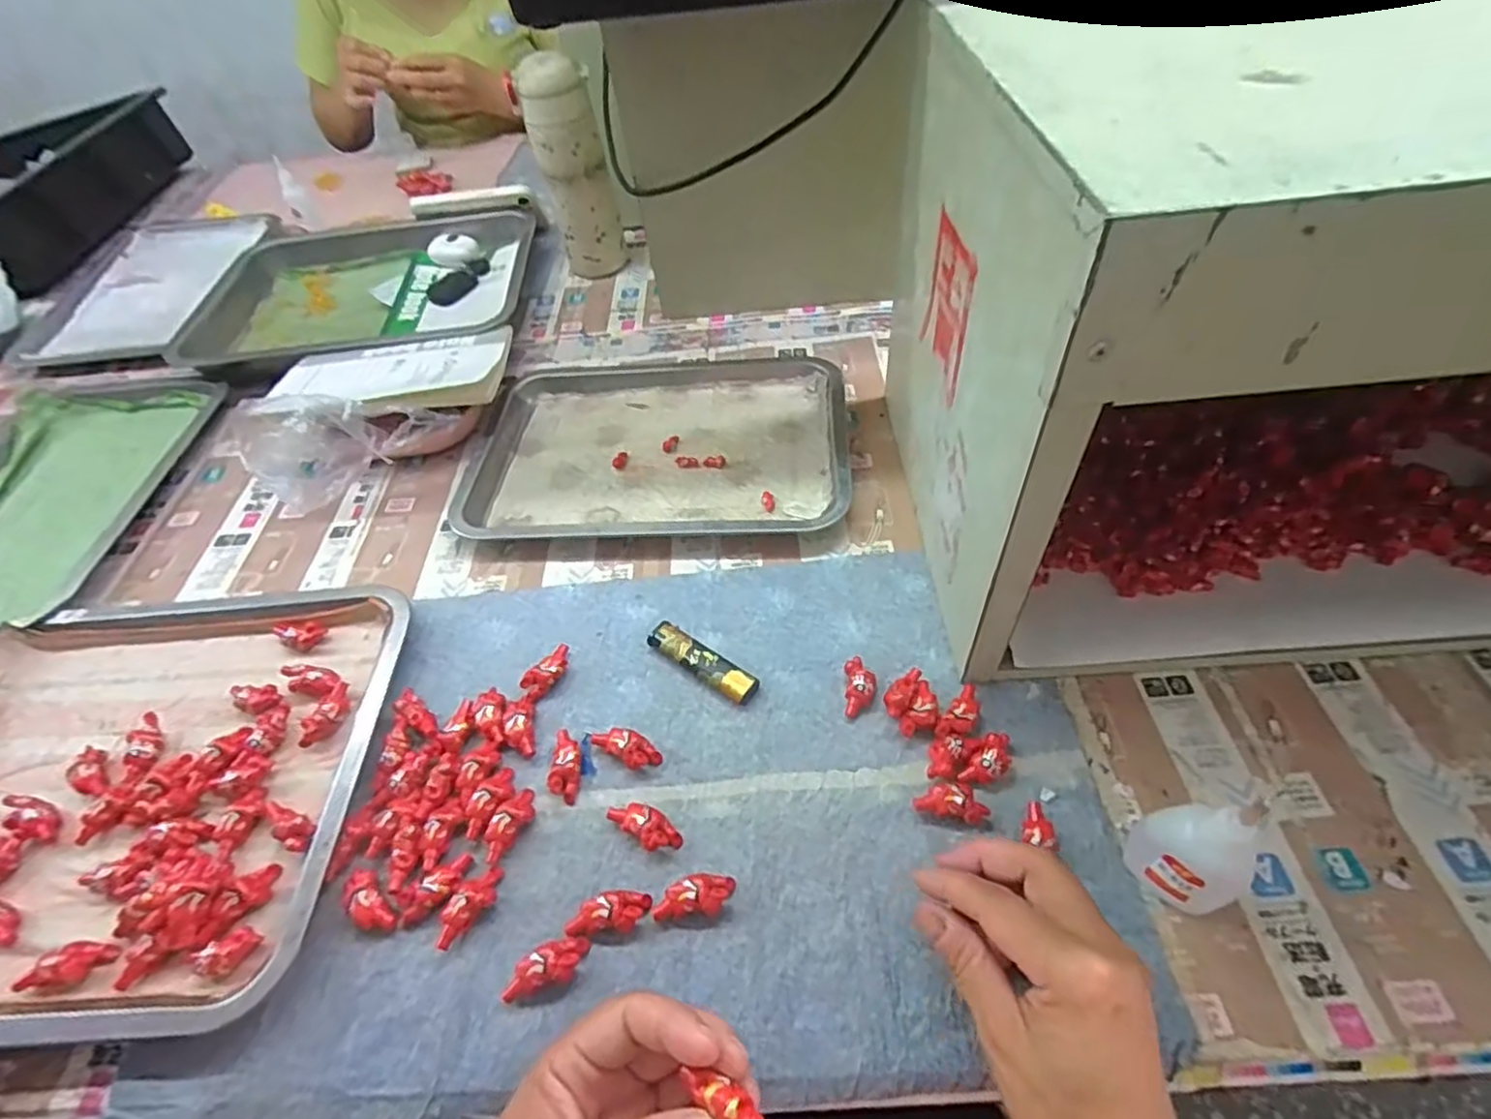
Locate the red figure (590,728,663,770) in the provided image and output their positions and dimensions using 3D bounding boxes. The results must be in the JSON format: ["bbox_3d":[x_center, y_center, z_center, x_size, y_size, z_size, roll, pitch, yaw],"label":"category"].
[{"bbox_3d":[-0.072,0.112,0.401,0.044,0.014,0.018,24,58,22],"label":"red figure"}]

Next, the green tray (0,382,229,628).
[{"bbox_3d":[-0.625,-0.060,0.594,0.222,0.019,0.305,-2,52,4],"label":"green tray"}]

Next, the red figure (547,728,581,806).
[{"bbox_3d":[-0.107,0.122,0.397,0.017,0.013,0.042,-5,51,1],"label":"red figure"}]

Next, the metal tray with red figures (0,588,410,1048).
[{"bbox_3d":[-0.383,0.137,0.407,0.313,0.023,0.256,-5,51,2],"label":"metal tray with red figures"}]

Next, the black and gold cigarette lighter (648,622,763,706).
[{"bbox_3d":[-0.029,0.066,0.435,0.080,0.013,0.019,29,60,25],"label":"black and gold cigarette lighter"}]

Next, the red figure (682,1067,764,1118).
[{"bbox_3d":[-0.005,0.192,0.233,0.035,0.007,0.013,39,63,12],"label":"red figure"}]

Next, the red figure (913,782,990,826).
[{"bbox_3d":[0.113,0.132,0.365,0.038,0.014,0.020,9,53,12],"label":"red figure"}]

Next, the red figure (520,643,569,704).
[{"bbox_3d":[-0.129,0.073,0.439,0.016,0.014,0.042,25,58,23],"label":"red figure"}]

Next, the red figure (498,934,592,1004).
[{"bbox_3d":[-0.099,0.202,0.330,0.044,0.015,0.018,-18,52,-9],"label":"red figure"}]

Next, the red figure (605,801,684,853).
[{"bbox_3d":[-0.056,0.148,0.371,0.042,0.014,0.019,28,59,24],"label":"red figure"}]

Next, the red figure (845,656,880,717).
[{"bbox_3d":[0.072,0.079,0.414,0.020,0.012,0.037,0,52,6],"label":"red figure"}]

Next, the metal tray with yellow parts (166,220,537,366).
[{"bbox_3d":[-0.427,-0.307,0.757,0.376,0.042,0.279,-5,51,2],"label":"metal tray with yellow parts"}]

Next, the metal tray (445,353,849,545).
[{"bbox_3d":[-0.073,-0.106,0.571,0.310,0.022,0.233,-2,52,4],"label":"metal tray"}]

